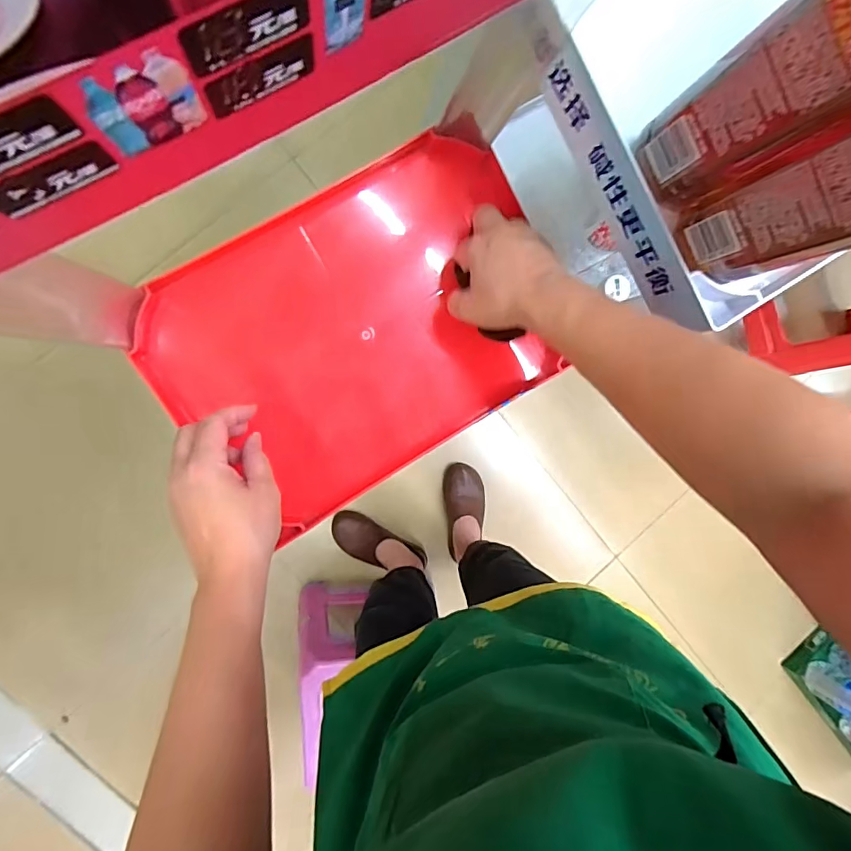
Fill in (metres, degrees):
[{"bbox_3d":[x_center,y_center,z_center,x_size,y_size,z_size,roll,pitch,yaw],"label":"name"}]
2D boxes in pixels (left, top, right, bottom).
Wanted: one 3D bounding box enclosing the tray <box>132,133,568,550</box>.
[{"bbox_3d":[-0.055,-0.080,0.440,0.329,0.032,0.238,-32,98,-6],"label":"tray"}]

